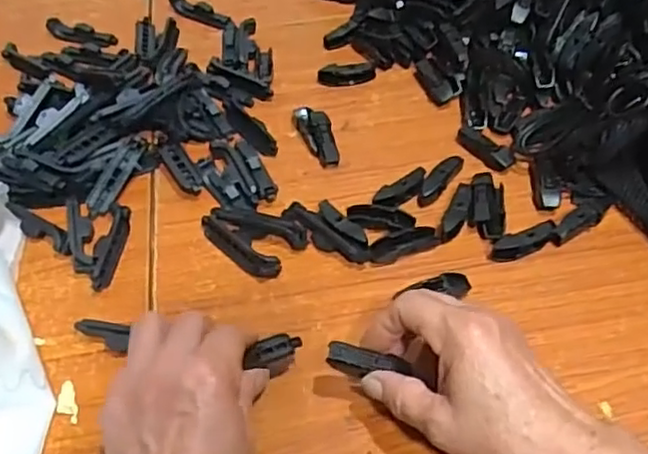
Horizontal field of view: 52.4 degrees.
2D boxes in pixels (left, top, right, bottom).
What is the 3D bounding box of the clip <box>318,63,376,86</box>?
[{"bbox_3d":[0.021,-0.142,0.603,0.052,0.019,0.016,-6,53,-2],"label":"clip"}]

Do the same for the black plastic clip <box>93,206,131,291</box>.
[{"bbox_3d":[-0.159,0.013,0.490,0.012,0.017,0.073,3,53,6],"label":"black plastic clip"}]

